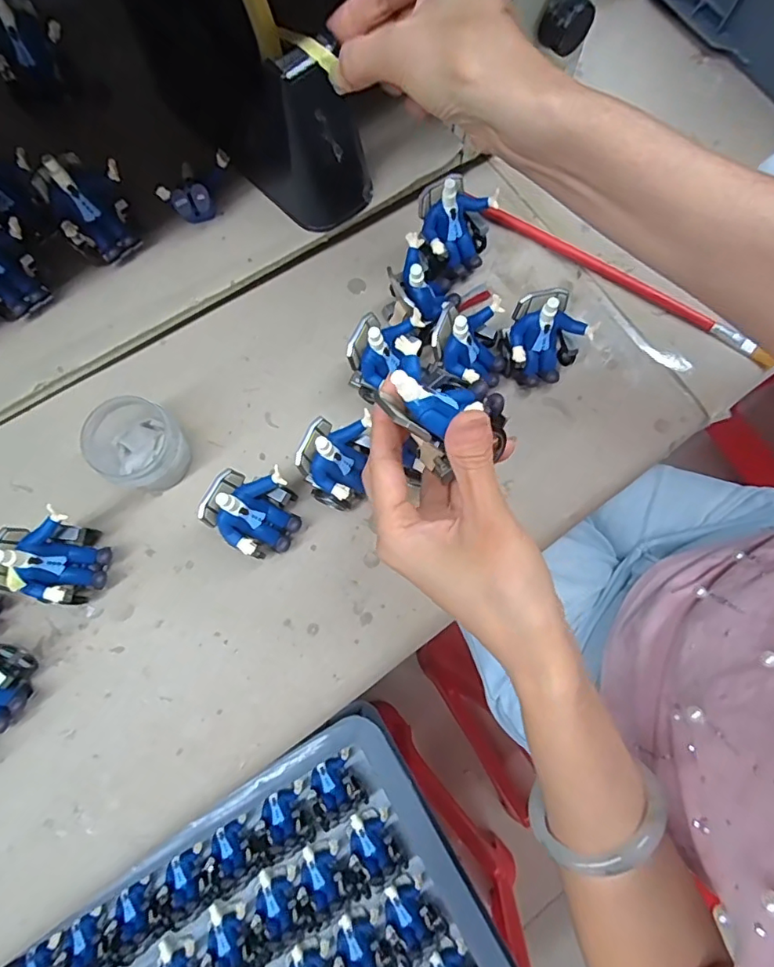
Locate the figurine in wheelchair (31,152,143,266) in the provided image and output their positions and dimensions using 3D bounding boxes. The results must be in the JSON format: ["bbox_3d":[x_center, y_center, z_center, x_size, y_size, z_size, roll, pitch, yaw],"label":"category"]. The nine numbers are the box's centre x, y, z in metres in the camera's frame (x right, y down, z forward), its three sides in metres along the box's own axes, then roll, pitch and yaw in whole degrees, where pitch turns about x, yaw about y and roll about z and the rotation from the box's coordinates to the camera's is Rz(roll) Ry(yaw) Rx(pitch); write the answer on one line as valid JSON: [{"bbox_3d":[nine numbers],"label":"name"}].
[{"bbox_3d":[-0.190,-0.179,0.347,0.048,0.056,0.044,0,77,0],"label":"figurine in wheelchair"}]

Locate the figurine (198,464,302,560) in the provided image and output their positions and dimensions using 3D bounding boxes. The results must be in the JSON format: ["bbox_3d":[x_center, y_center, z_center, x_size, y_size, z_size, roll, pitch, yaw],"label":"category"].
[{"bbox_3d":[-0.078,0.016,0.326,0.047,0.060,0.051,31,79,6],"label":"figurine"}]

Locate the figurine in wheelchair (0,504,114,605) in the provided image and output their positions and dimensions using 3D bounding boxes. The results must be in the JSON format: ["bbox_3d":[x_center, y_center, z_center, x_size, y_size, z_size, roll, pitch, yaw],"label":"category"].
[{"bbox_3d":[-0.197,0.044,0.317,0.043,0.063,0.052,7,77,1],"label":"figurine in wheelchair"}]

